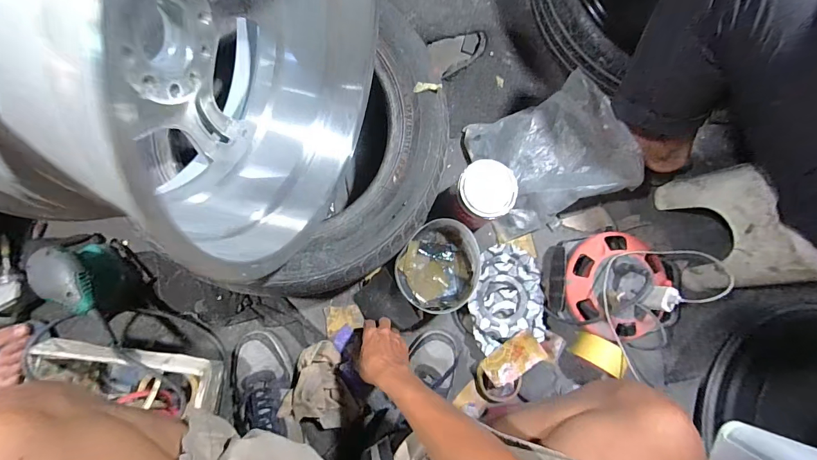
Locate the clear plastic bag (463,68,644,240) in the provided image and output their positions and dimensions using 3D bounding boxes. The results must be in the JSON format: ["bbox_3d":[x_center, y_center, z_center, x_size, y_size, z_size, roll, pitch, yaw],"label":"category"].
[{"bbox_3d":[0.279,-0.146,0.737,0.296,0.079,0.244,-25,84,9],"label":"clear plastic bag"}]

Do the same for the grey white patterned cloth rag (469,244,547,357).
[{"bbox_3d":[0.187,0.126,0.715,0.148,0.044,0.187,-9,84,-8],"label":"grey white patterned cloth rag"}]

